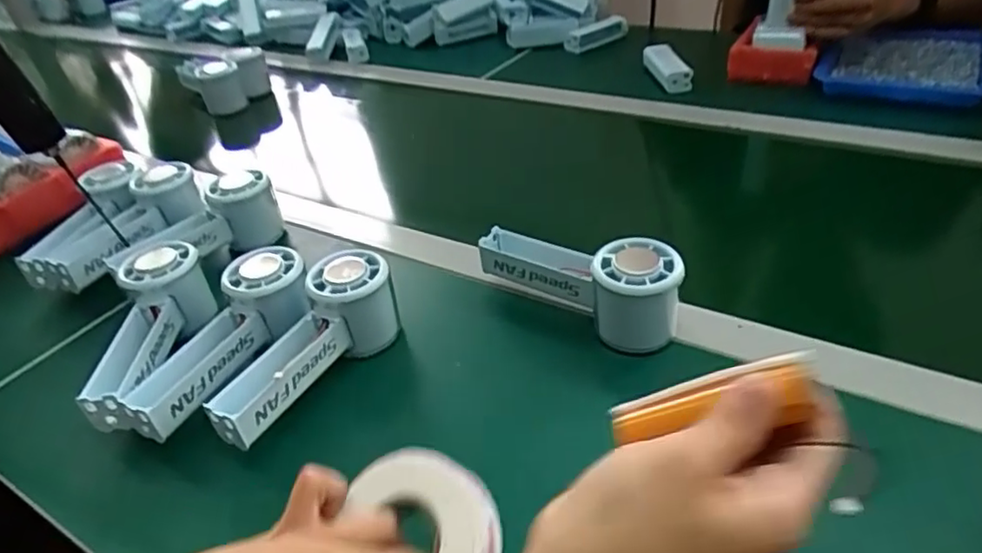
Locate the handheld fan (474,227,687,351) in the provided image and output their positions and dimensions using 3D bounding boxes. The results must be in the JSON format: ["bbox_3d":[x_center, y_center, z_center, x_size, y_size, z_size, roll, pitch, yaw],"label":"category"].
[{"bbox_3d":[0.061,0.001,0.462,0.155,0.071,0.046,27,48,35],"label":"handheld fan"}]

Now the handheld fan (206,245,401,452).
[{"bbox_3d":[-0.124,0.050,0.429,0.049,0.077,0.141,23,45,31],"label":"handheld fan"}]

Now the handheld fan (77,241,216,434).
[{"bbox_3d":[-0.244,0.039,0.449,0.051,0.058,0.137,-4,37,1],"label":"handheld fan"}]

